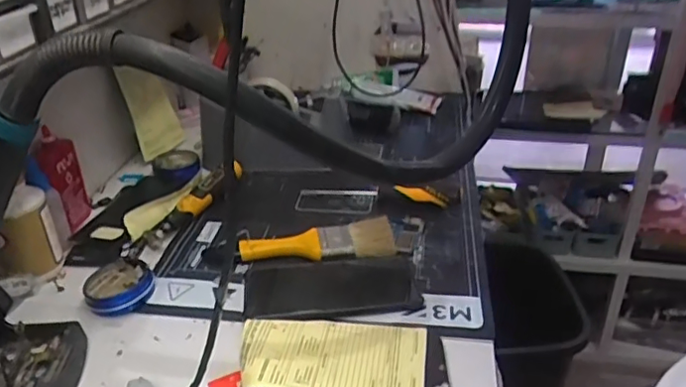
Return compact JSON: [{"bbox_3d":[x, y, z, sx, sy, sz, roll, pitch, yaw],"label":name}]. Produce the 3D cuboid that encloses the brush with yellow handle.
[{"bbox_3d":[-0.027,0.052,0.622,0.160,0.024,0.048,-3,28,-3],"label":"brush with yellow handle"}]

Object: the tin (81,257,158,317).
[{"bbox_3d":[-0.220,0.091,0.572,0.061,0.019,0.061,-1,28,1],"label":"tin"}]

